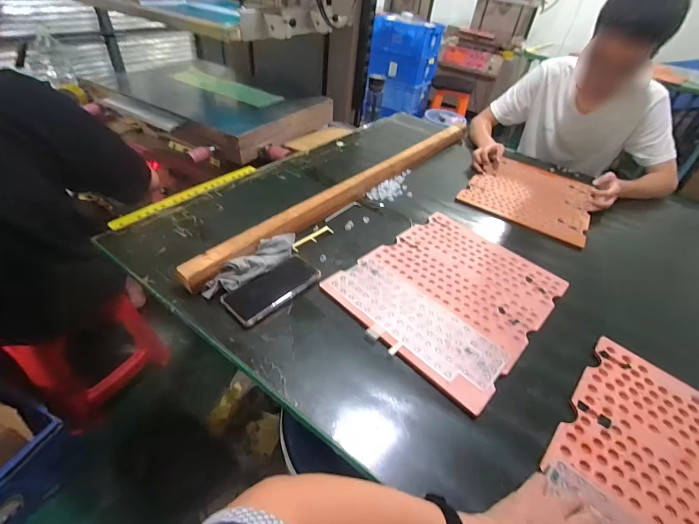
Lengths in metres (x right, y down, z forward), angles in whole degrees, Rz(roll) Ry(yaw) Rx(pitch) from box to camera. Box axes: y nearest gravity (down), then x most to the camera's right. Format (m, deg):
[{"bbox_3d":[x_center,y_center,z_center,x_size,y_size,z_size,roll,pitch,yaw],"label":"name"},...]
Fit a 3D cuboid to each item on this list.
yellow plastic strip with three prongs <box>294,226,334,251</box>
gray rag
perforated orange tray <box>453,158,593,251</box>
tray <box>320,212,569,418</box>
[{"bbox_3d":[-0.076,-0.051,0.727,0.022,0.006,0.110,33,47,26],"label":"yellow plastic strip with three prongs"},{"bbox_3d":[-0.170,0.005,0.621,0.050,0.033,0.195,30,46,23],"label":"gray rag"},{"bbox_3d":[0.514,-0.199,0.976,0.310,0.013,0.387,28,45,21],"label":"perforated orange tray"},{"bbox_3d":[0.190,0.043,0.647,0.315,0.013,0.387,36,48,28],"label":"tray"}]

